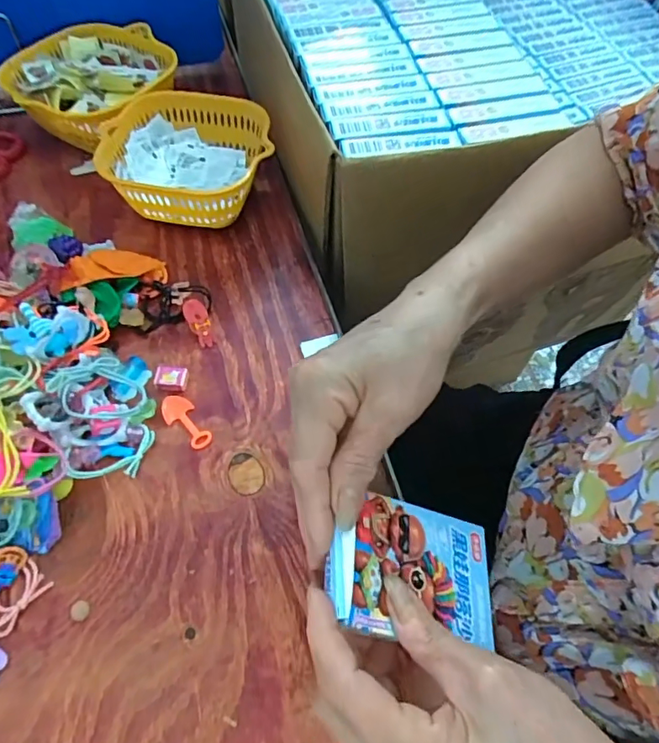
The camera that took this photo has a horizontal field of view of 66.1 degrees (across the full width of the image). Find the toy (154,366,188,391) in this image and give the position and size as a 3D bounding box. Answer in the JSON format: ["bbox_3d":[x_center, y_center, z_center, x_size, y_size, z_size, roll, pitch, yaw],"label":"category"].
[{"bbox_3d":[-0.118,0.005,0.379,0.022,0.010,0.016,5,58,1],"label":"toy"}]

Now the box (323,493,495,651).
[{"bbox_3d":[0.043,0.100,0.258,0.094,0.009,0.063,21,51,-24],"label":"box"}]

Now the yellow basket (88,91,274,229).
[{"bbox_3d":[-0.126,-0.186,0.465,0.147,0.064,0.134,5,58,1],"label":"yellow basket"}]

